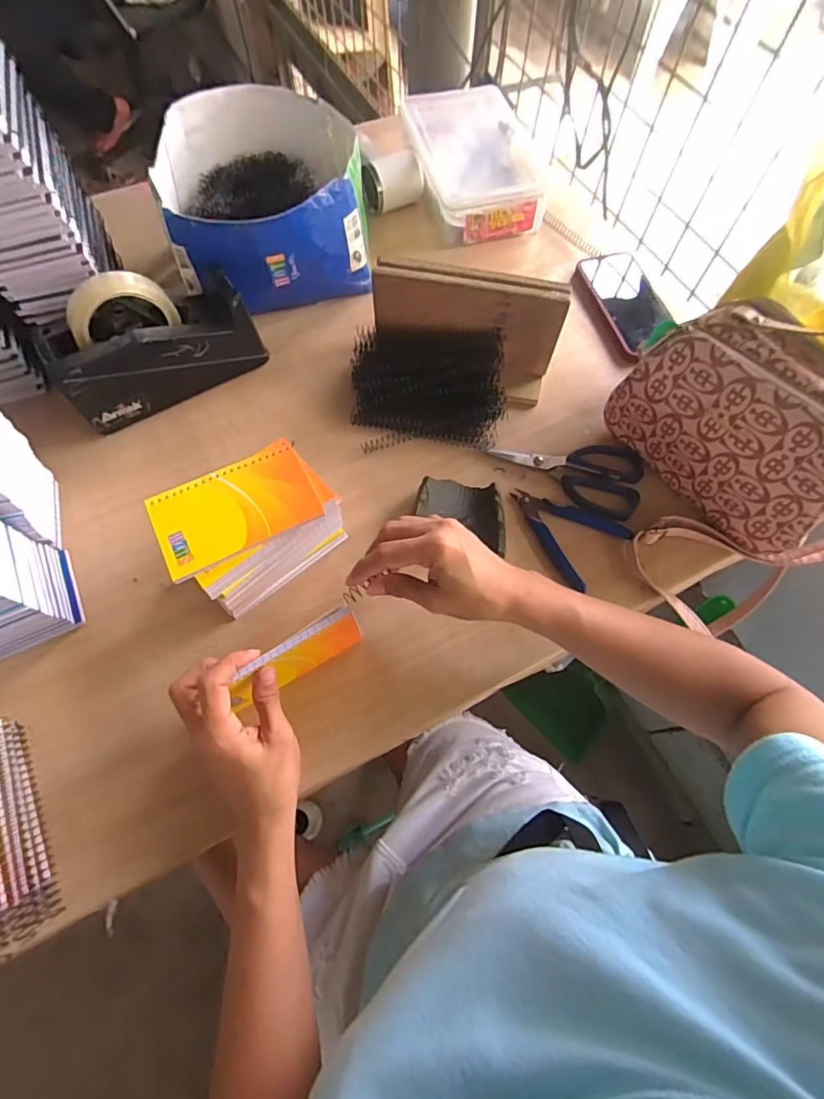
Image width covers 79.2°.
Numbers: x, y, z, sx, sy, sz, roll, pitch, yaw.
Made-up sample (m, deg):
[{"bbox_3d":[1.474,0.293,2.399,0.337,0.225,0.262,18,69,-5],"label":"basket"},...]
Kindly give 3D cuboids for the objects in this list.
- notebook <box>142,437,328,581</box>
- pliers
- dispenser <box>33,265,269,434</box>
[{"bbox_3d":[-0.152,-0.037,0.427,0.131,0.009,0.085,-25,70,-11],"label":"notebook"},{"bbox_3d":[0.152,-0.022,0.512,0.114,0.010,0.086,40,73,14],"label":"pliers"},{"bbox_3d":[-0.275,-0.220,0.531,0.202,0.125,0.086,-37,72,-14],"label":"dispenser"}]

